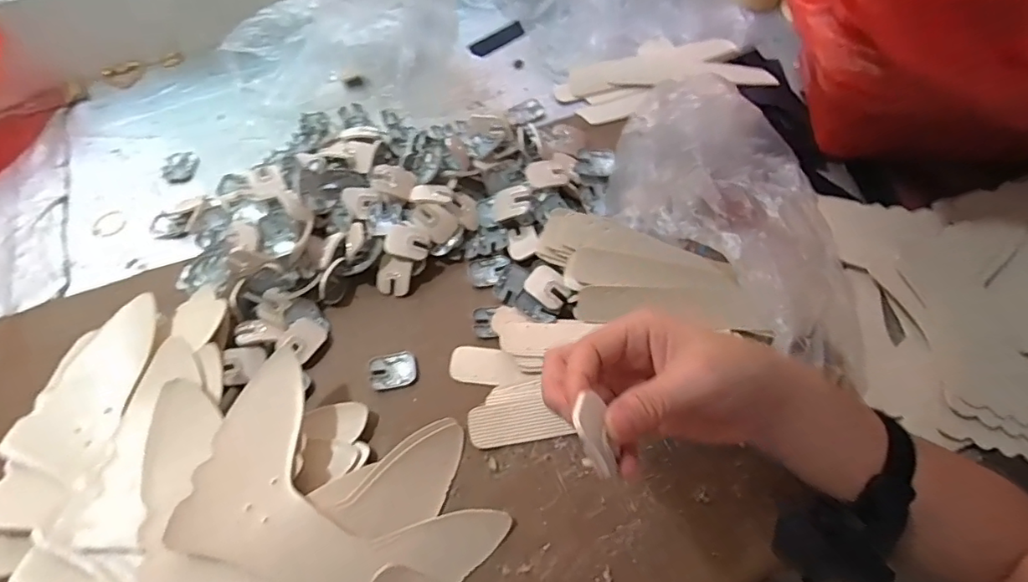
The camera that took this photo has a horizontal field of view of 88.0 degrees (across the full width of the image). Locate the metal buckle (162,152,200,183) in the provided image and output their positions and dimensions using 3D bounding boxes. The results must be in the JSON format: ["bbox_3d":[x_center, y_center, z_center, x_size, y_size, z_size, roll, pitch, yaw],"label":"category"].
[{"bbox_3d":[-0.374,-0.139,0.594,0.035,0.010,0.039,6,60,7],"label":"metal buckle"}]

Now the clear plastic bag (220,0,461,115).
[{"bbox_3d":[-0.206,-0.304,0.594,0.278,0.172,0.153,6,60,7],"label":"clear plastic bag"}]

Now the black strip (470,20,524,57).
[{"bbox_3d":[-0.021,-0.316,0.670,0.075,0.005,0.018,-14,101,31],"label":"black strip"}]

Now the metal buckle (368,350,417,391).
[{"bbox_3d":[-0.104,0.068,0.457,0.039,0.006,0.030,-13,60,-4],"label":"metal buckle"}]

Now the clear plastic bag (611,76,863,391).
[{"bbox_3d":[0.191,-0.050,0.438,0.112,0.095,0.269,-28,62,-13],"label":"clear plastic bag"}]

